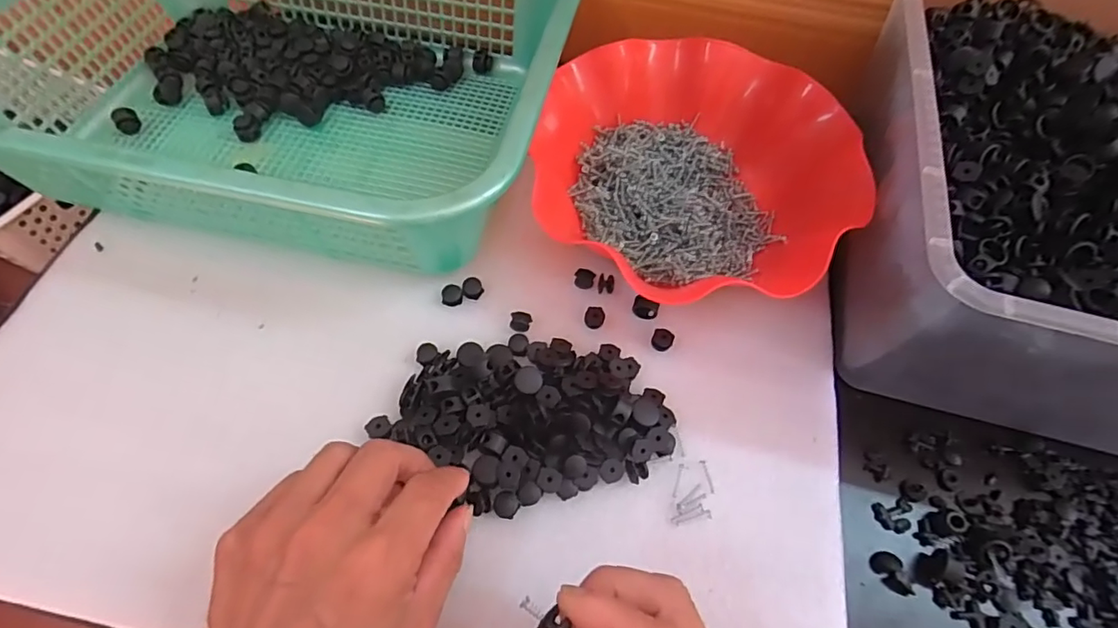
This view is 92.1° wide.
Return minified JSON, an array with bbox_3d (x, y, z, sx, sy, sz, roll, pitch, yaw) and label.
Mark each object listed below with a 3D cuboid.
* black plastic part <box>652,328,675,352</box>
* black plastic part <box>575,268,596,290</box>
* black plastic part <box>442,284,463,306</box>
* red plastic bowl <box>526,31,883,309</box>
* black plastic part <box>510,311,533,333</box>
[{"bbox_3d":[0.067,0.017,0.349,0.013,0.008,0.013,1,61,-2],"label":"black plastic part"},{"bbox_3d":[0.017,-0.023,0.368,0.013,0.008,0.012,17,62,6],"label":"black plastic part"},{"bbox_3d":[-0.071,-0.013,0.359,0.013,0.004,0.014,-5,62,-6],"label":"black plastic part"},{"bbox_3d":[0.089,-0.096,0.377,0.206,0.069,0.217,1,61,-2],"label":"red plastic bowl"},{"bbox_3d":[-0.025,0.006,0.350,0.013,0.007,0.013,7,61,1],"label":"black plastic part"}]

